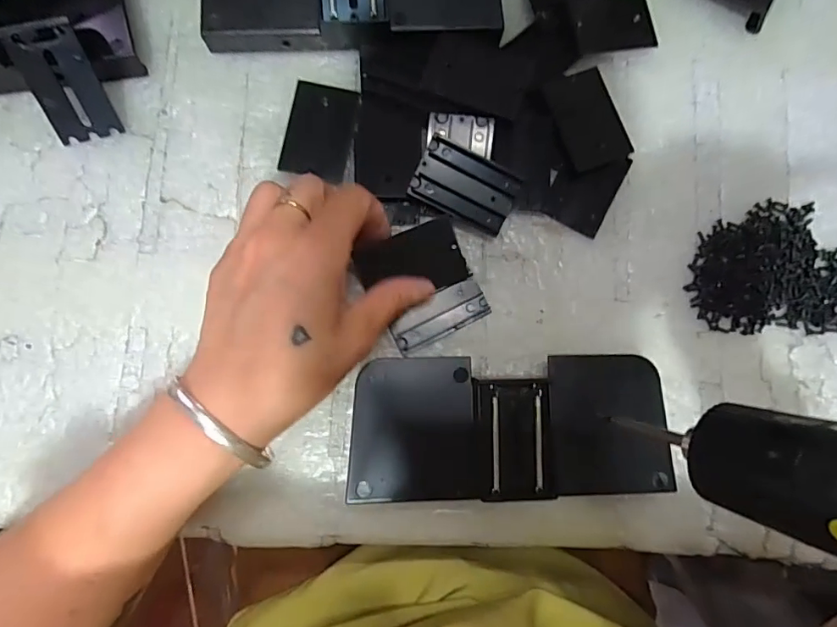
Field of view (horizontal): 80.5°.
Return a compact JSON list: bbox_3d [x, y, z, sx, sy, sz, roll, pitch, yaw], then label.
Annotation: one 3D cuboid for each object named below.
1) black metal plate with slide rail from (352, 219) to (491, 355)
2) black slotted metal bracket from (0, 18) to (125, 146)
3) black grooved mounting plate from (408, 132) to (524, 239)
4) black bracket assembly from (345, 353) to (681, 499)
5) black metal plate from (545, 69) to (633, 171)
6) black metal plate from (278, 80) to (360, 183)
[{"bbox_3d":[0.003,-0.016,0.270,0.055,0.005,0.060,-28,102,-1],"label":"black metal plate with slide rail"},{"bbox_3d":[-0.183,-0.118,0.256,0.035,0.005,0.055,-15,130,-5],"label":"black slotted metal bracket"},{"bbox_3d":[0.026,-0.069,0.267,0.054,0.004,0.036,27,93,-4],"label":"black grooved mounting plate"},{"bbox_3d":[0.047,0.058,0.258,0.160,0.029,0.069,-1,84,-4],"label":"black bracket assembly"},{"bbox_3d":[0.097,-0.111,0.282,0.035,0.004,0.054,-24,93,-2],"label":"black metal plate"},{"bbox_3d":[-0.055,-0.103,0.279,0.036,0.005,0.052,12,83,-2],"label":"black metal plate"}]

